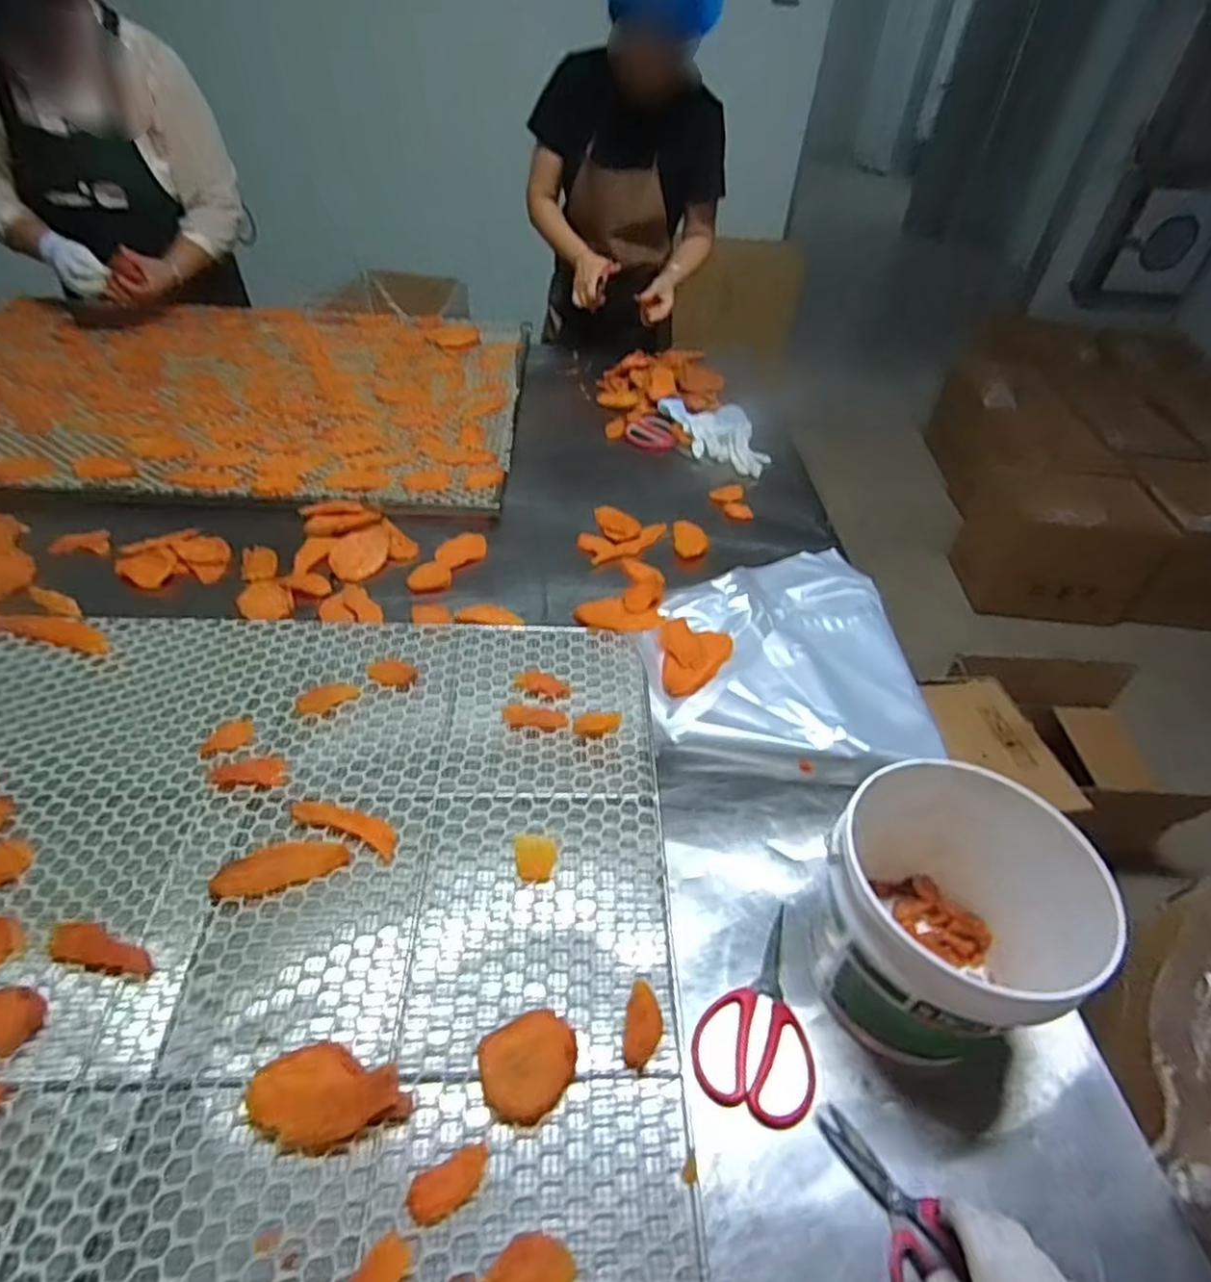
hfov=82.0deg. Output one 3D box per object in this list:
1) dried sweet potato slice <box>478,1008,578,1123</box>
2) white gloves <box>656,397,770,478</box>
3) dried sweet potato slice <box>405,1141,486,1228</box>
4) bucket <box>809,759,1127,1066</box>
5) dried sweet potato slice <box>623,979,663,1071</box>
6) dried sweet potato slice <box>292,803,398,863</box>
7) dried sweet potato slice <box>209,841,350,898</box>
[{"bbox_3d":[-0.060,0.337,0.557,0.077,0.018,0.069,-26,53,-28],"label":"dried sweet potato slice"},{"bbox_3d":[0.214,-0.393,1.317,0.131,0.045,0.258,-18,50,-22],"label":"white gloves"},{"bbox_3d":[-0.111,0.391,0.501,0.059,0.005,0.030,-20,51,-24],"label":"dried sweet potato slice"},{"bbox_3d":[0.277,0.234,0.592,0.186,0.187,0.184,3,45,-3],"label":"bucket"},{"bbox_3d":[0.032,0.321,0.582,0.030,0.015,0.062,7,45,1],"label":"dried sweet potato slice"},{"bbox_3d":[-0.260,0.184,0.699,0.120,0.006,0.032,20,47,13],"label":"dried sweet potato slice"},{"bbox_3d":[-0.310,0.215,0.667,0.120,0.004,0.045,-9,47,-14],"label":"dried sweet potato slice"}]

